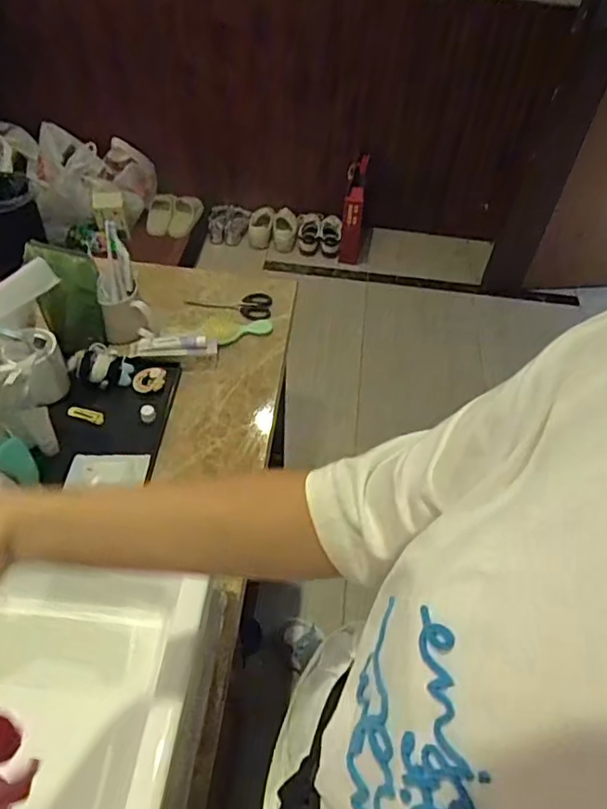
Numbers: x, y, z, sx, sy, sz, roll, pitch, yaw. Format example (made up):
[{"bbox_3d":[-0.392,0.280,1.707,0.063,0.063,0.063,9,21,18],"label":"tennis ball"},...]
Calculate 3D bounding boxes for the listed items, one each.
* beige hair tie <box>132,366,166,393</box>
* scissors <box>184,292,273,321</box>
[{"bbox_3d":[-0.238,-0.038,0.884,0.051,0.010,0.043,-10,52,-12],"label":"beige hair tie"},{"bbox_3d":[-0.131,-0.182,1.020,0.148,0.017,0.060,11,51,5],"label":"scissors"}]

